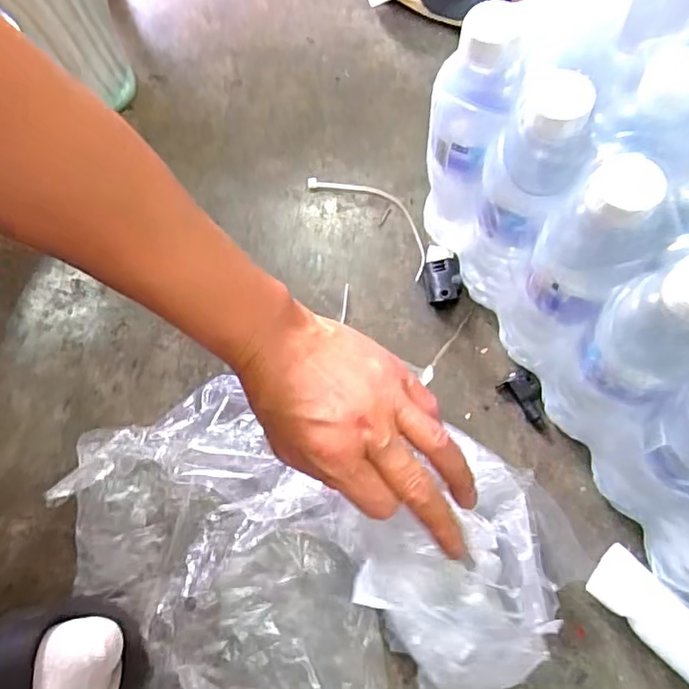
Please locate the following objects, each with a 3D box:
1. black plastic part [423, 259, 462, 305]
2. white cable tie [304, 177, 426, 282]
[{"bbox_3d":[0.084,-0.054,0.491,0.028,0.019,0.041,-7,69,0],"label":"black plastic part"},{"bbox_3d":[0.030,-0.120,0.522,0.049,0.006,0.144,-43,74,-13],"label":"white cable tie"}]

